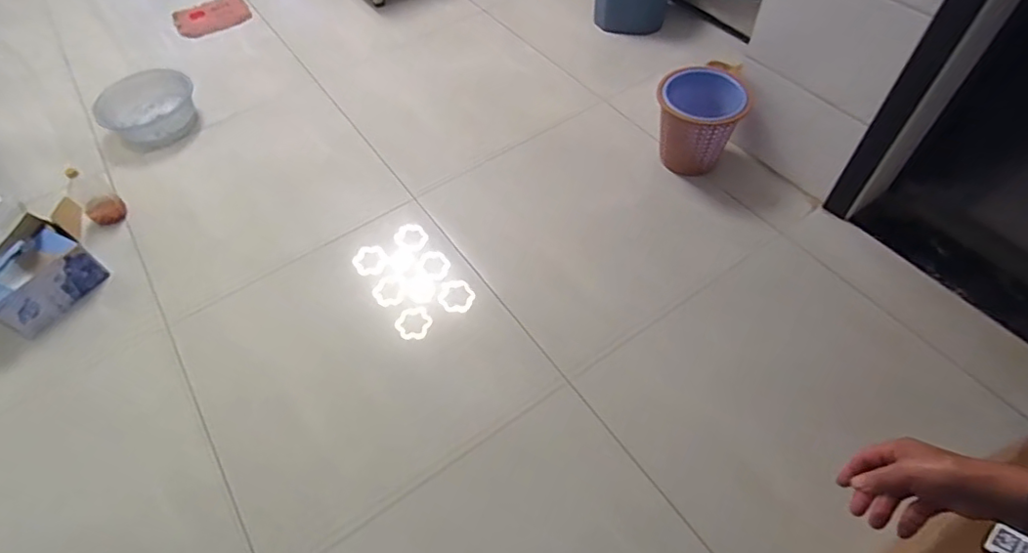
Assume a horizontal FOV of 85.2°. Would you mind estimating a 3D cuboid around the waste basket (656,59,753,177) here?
[{"bbox_3d":[0.587,-0.503,1.785,0.260,0.275,0.274,18,58,17],"label":"waste basket"}]

